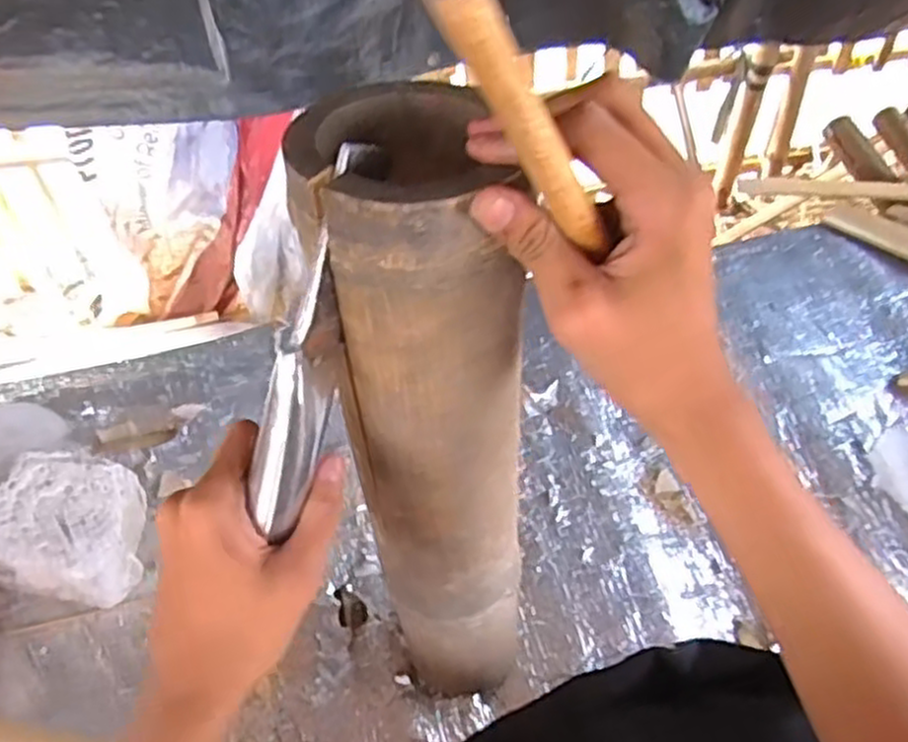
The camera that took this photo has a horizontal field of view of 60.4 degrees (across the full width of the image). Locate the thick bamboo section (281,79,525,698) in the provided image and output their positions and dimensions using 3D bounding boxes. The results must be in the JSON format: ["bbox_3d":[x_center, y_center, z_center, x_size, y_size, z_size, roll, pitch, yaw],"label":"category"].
[{"bbox_3d":[-0.008,0.076,0.500,0.085,0.491,0.093,-25,48,-17],"label":"thick bamboo section"}]

